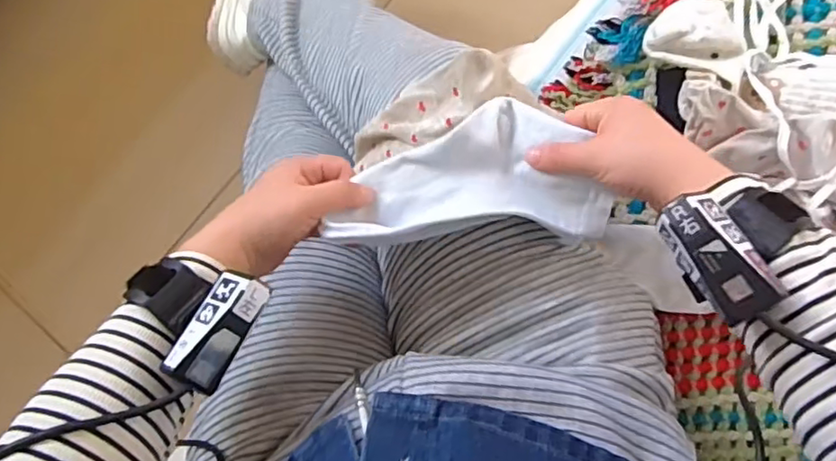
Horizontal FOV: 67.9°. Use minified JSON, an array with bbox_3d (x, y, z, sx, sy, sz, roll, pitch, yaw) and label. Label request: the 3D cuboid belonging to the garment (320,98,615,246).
[{"bbox_3d":[0.037,-0.043,0.441,0.190,0.045,0.100,-2,83,3],"label":"garment"}]

